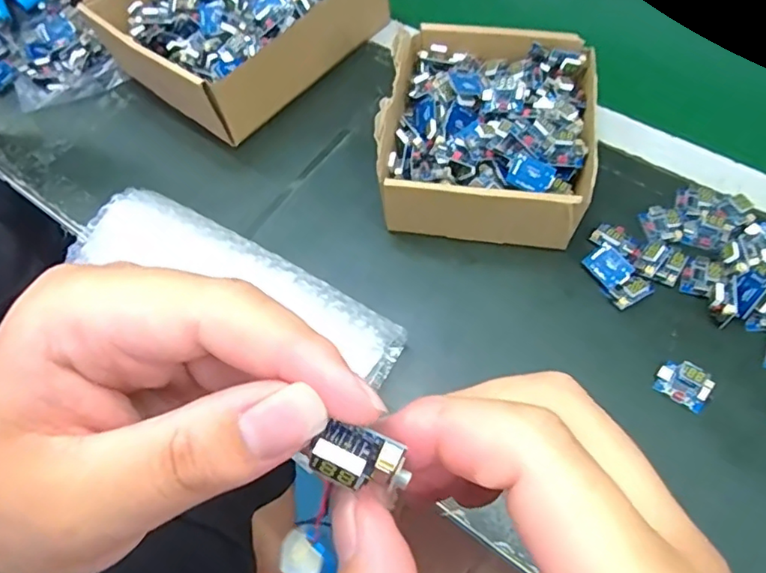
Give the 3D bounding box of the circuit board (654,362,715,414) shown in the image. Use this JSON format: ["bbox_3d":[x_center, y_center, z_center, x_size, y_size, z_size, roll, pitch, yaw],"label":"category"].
[{"bbox_3d":[0.186,0.060,0.346,0.031,0.015,0.021,34,66,21],"label":"circuit board"}]

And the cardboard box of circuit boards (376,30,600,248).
[{"bbox_3d":[0.078,-0.115,0.432,0.154,0.060,0.181,6,60,7],"label":"cardboard box of circuit boards"}]

